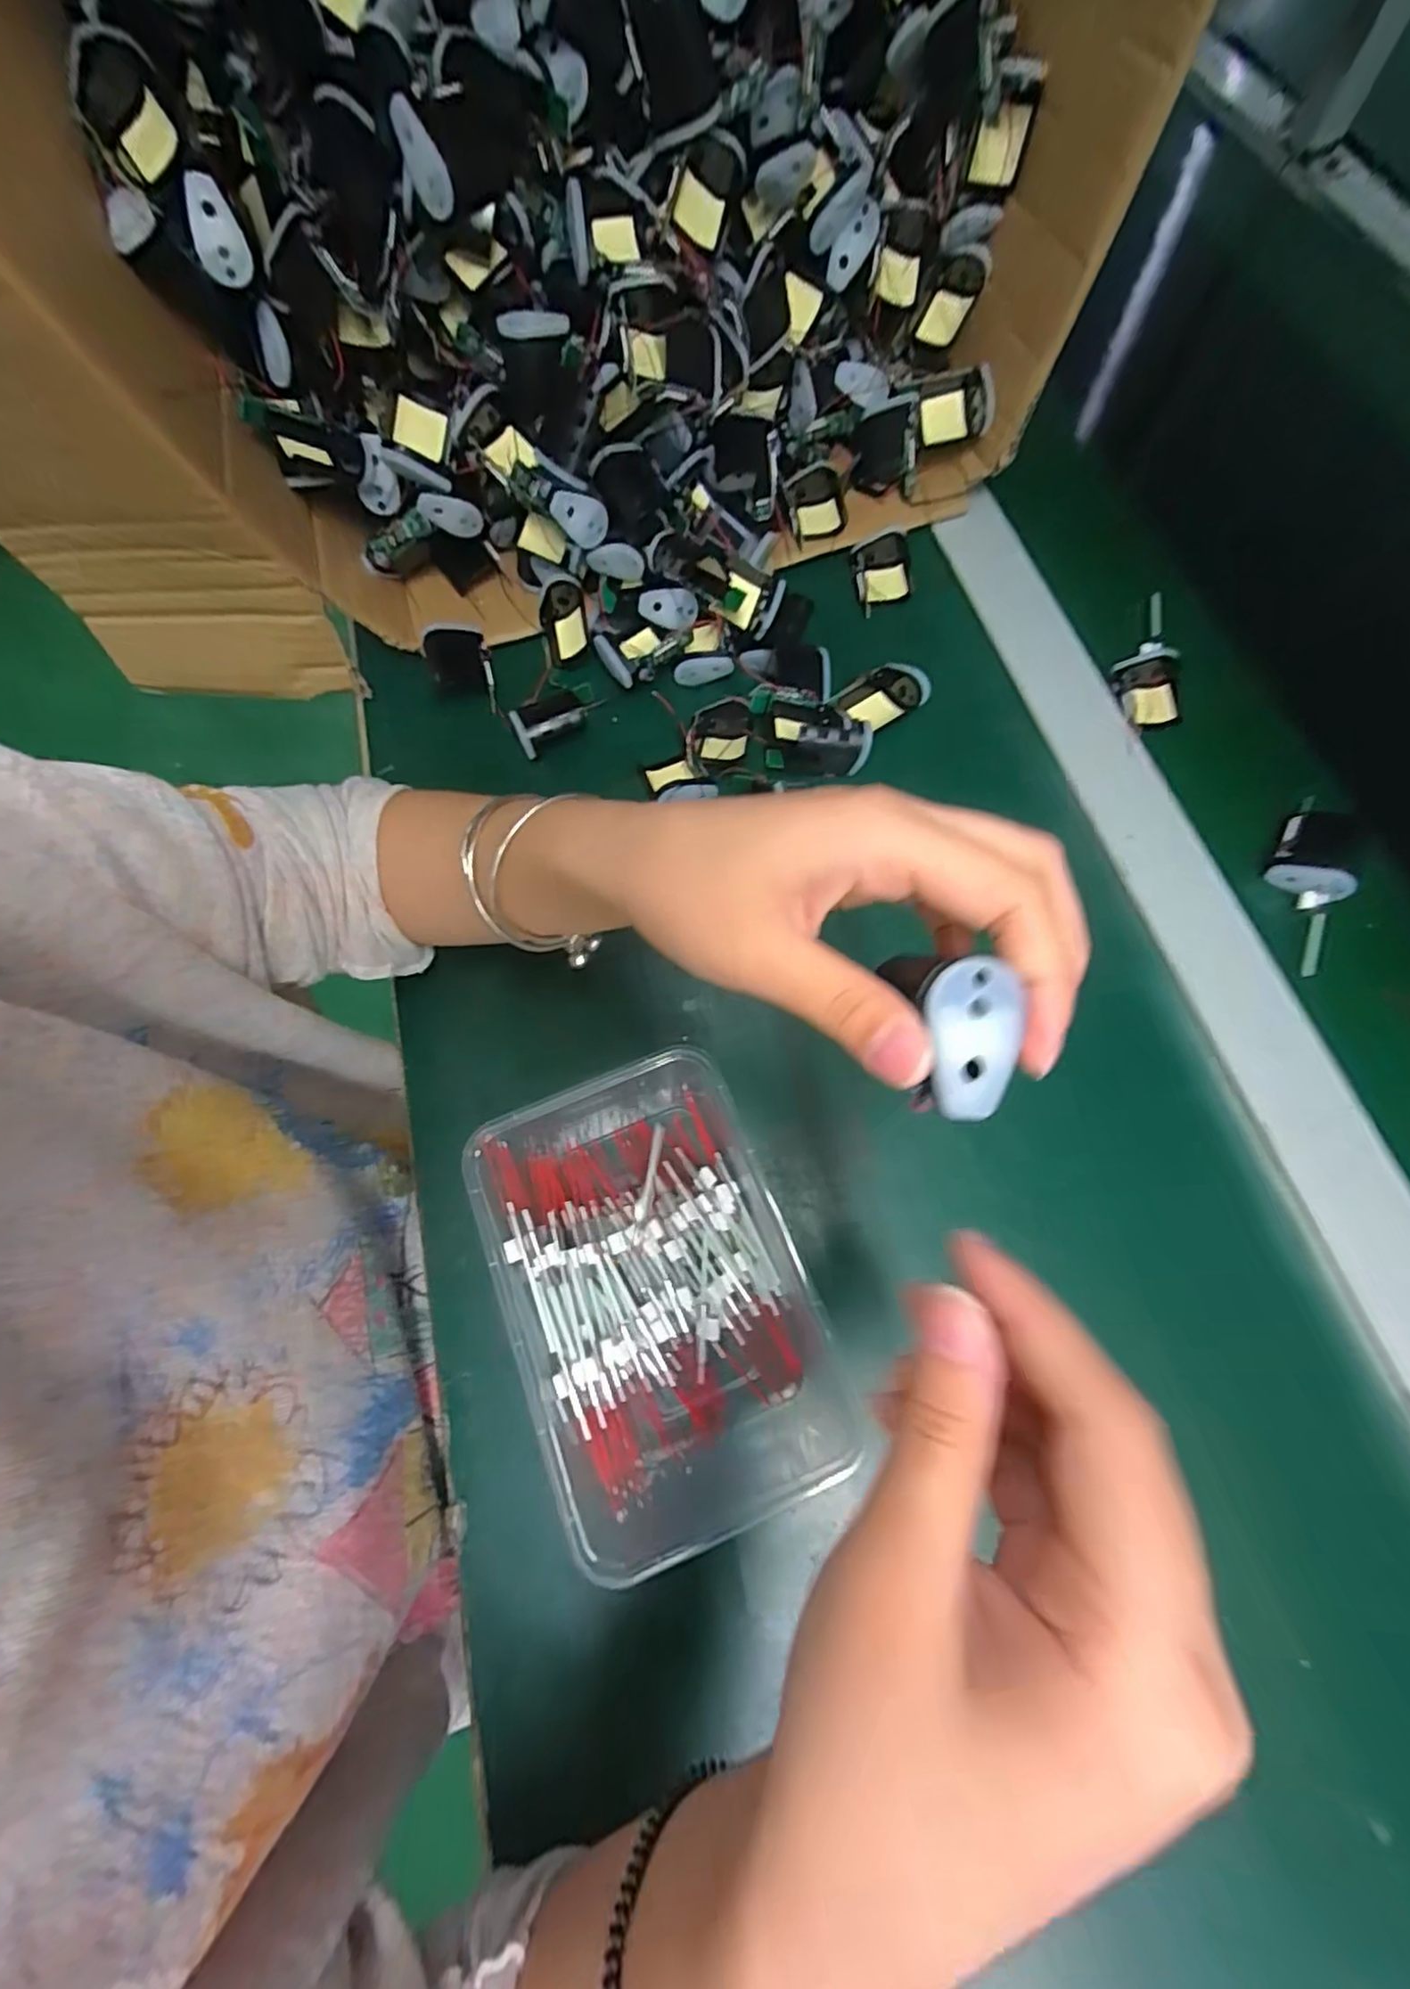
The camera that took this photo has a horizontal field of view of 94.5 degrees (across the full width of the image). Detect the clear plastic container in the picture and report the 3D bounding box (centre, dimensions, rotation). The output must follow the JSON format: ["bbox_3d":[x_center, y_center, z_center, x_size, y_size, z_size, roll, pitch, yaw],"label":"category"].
[{"bbox_3d":[-0.016,0.124,0.270,0.114,0.057,0.181,-21,72,-4],"label":"clear plastic container"}]

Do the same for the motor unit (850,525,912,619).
[{"bbox_3d":[0.117,-0.279,0.424,0.037,0.019,0.051,-4,71,1],"label":"motor unit"}]

